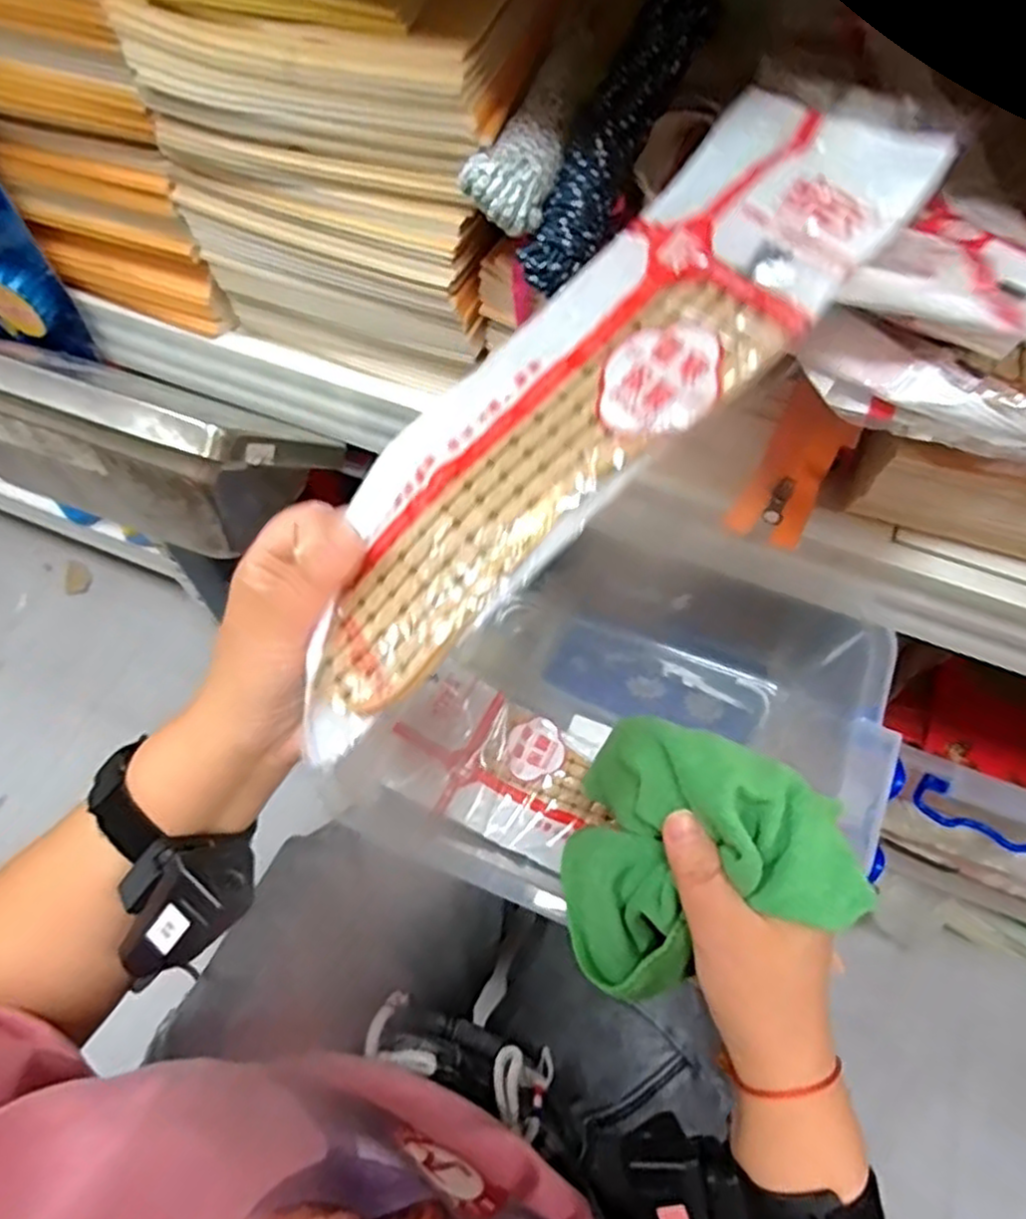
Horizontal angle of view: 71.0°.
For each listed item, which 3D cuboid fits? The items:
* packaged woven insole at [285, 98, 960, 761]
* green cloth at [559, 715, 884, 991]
[{"bbox_3d":[0.015,-0.076,0.286,0.296,0.011,0.098,-43,58,8],"label":"packaged woven insole"},{"bbox_3d":[0.082,0.121,0.328,0.120,0.089,0.113,29,66,14],"label":"green cloth"}]

